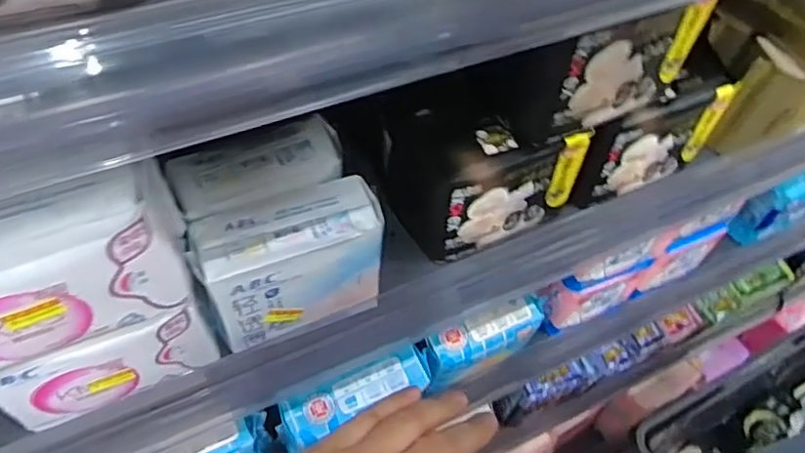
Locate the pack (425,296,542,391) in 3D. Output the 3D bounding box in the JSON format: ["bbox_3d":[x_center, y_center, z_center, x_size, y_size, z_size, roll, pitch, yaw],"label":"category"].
[{"bbox_3d":[0.076,0.108,0.571,0.124,0.046,0.043,-21,58,-19],"label":"pack"}]

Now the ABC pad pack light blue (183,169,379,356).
[{"bbox_3d":[-0.061,0.021,0.352,0.104,0.066,0.048,-17,57,-17],"label":"ABC pad pack light blue"}]

